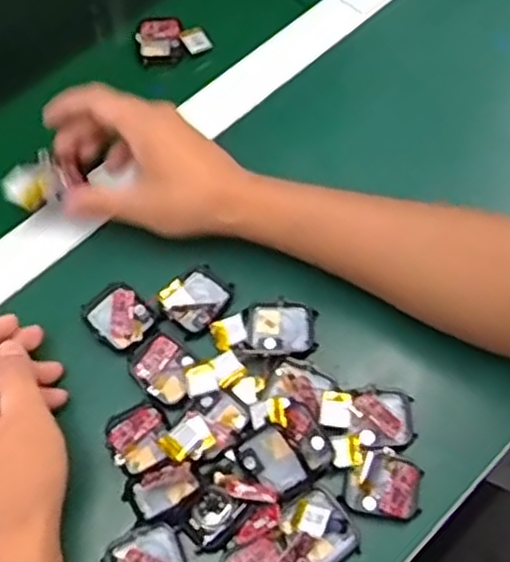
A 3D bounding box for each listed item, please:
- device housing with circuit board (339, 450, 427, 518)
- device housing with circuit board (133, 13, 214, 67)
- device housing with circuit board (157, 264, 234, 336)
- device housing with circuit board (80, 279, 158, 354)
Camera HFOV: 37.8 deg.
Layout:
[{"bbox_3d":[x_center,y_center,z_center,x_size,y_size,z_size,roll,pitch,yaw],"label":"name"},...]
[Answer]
[{"bbox_3d":[0.077,0.120,0.443,0.045,0.010,0.037,8,64,4],"label":"device housing with circuit board"},{"bbox_3d":[-0.068,-0.200,0.607,0.056,0.011,0.047,-15,65,-7],"label":"device housing with circuit board"},{"bbox_3d":[-0.038,0.011,0.498,0.045,0.011,0.037,-42,71,-18],"label":"device housing with circuit board"},{"bbox_3d":[-0.090,0.023,0.493,0.044,0.007,0.039,40,70,17],"label":"device housing with circuit board"}]

